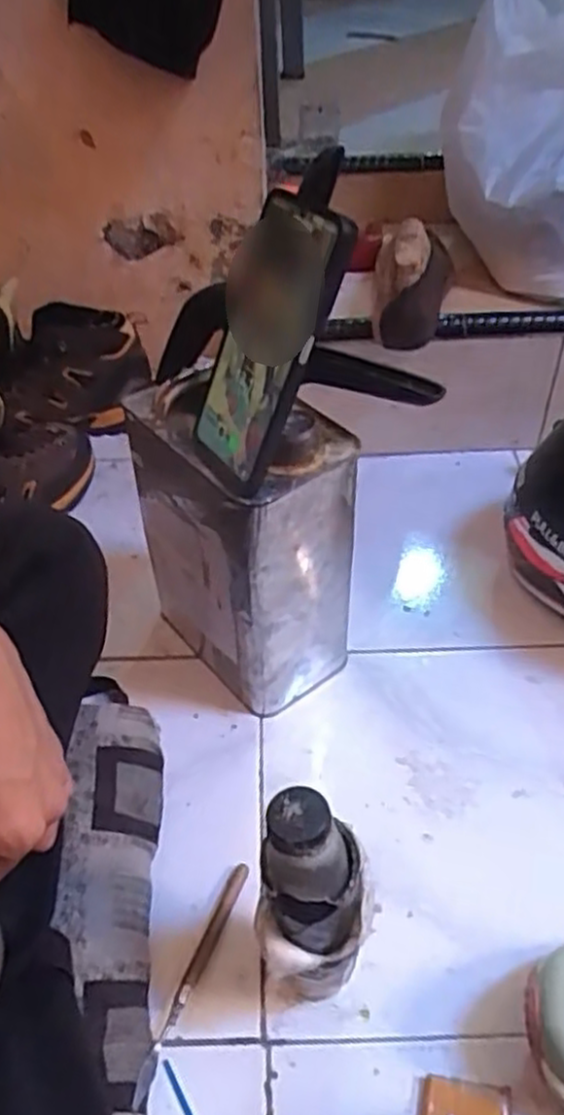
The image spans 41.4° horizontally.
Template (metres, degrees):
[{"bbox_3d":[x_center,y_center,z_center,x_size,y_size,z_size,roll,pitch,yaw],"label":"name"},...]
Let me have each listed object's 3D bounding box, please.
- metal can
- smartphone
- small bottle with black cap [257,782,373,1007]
[{"bbox_3d":[-0.030,-0.009,0.602,0.103,0.252,0.157,-32,51,-29],"label":"metal can"},{"bbox_3d":[-0.014,-0.125,0.450,0.016,0.167,0.086,-7,36,-44],"label":"smartphone"},{"bbox_3d":[0.014,0.200,0.421,0.065,0.198,0.056,-11,45,-9],"label":"small bottle with black cap"}]

